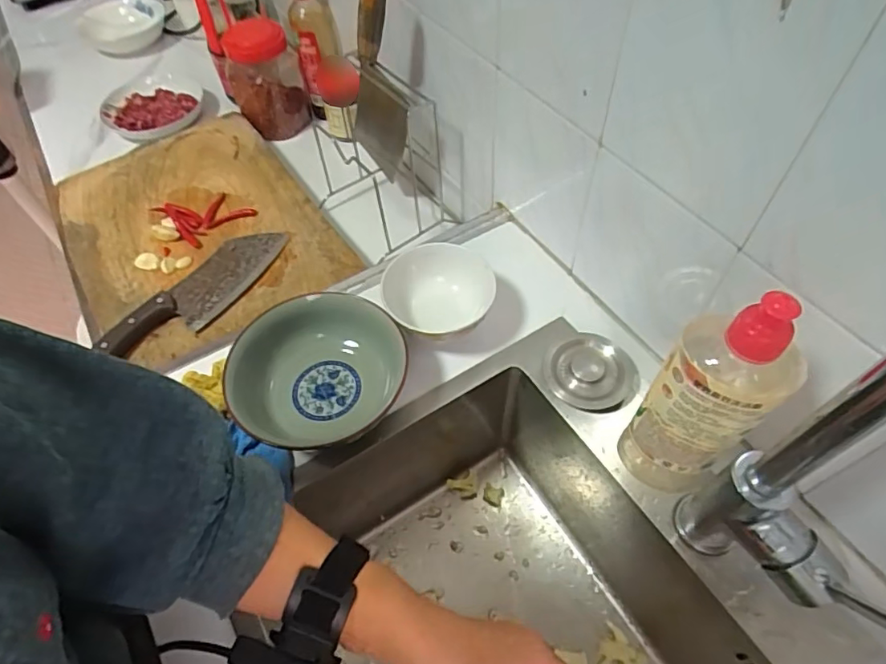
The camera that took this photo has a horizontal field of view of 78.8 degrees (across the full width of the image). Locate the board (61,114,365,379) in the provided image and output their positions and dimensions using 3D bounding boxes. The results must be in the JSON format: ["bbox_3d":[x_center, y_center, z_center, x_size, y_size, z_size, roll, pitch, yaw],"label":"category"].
[{"bbox_3d":[-0.337,-0.142,0.732,0.310,0.028,0.399,-29,59,-17],"label":"board"}]

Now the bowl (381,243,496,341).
[{"bbox_3d":[-0.008,-0.031,0.547,0.102,0.059,0.104,-1,55,1],"label":"bowl"}]

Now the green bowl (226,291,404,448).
[{"bbox_3d":[-0.113,0.043,0.504,0.135,0.070,0.153,10,56,9],"label":"green bowl"}]

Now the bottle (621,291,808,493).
[{"bbox_3d":[0.182,0.044,0.371,0.065,0.198,0.059,38,64,25],"label":"bottle"}]

